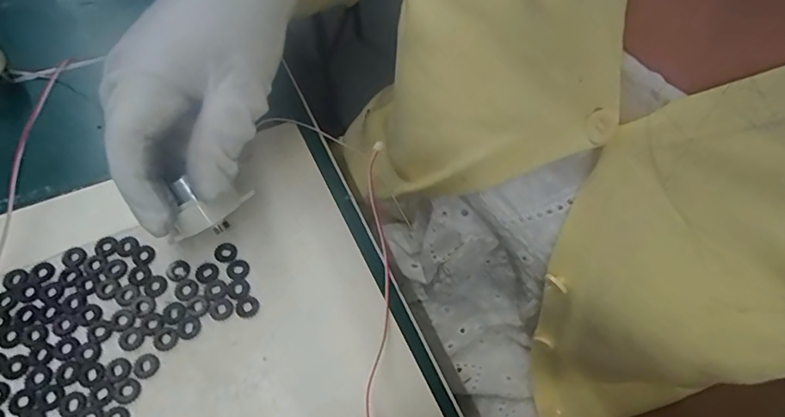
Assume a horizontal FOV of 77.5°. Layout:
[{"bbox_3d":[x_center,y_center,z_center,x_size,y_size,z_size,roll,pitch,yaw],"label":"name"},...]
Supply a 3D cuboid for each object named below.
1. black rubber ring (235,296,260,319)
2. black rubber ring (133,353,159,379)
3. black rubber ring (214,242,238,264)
[{"bbox_3d":[-0.069,0.046,0.231,0.011,0.004,0.010,2,59,-3],"label":"black rubber ring"},{"bbox_3d":[-0.109,0.069,0.215,0.011,0.004,0.010,2,59,-3],"label":"black rubber ring"},{"bbox_3d":[-0.083,0.022,0.244,0.011,0.004,0.011,2,59,-3],"label":"black rubber ring"}]

